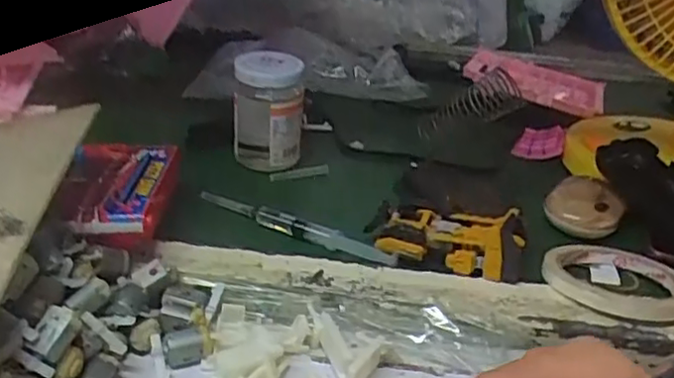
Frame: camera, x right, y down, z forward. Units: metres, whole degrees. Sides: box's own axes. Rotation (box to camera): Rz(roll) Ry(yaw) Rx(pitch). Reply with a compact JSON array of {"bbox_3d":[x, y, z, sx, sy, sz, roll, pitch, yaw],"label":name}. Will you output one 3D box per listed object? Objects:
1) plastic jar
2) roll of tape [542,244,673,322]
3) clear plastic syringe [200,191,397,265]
[{"bbox_3d":[-0.061,-0.074,0.598,0.062,0.089,0.055,2,30,-9],"label":"plastic jar"},{"bbox_3d":[0.197,0.062,0.466,0.096,0.019,0.094,5,30,-3],"label":"roll of tape"},{"bbox_3d":[-0.034,0.029,0.509,0.167,0.018,0.012,19,32,20],"label":"clear plastic syringe"}]

